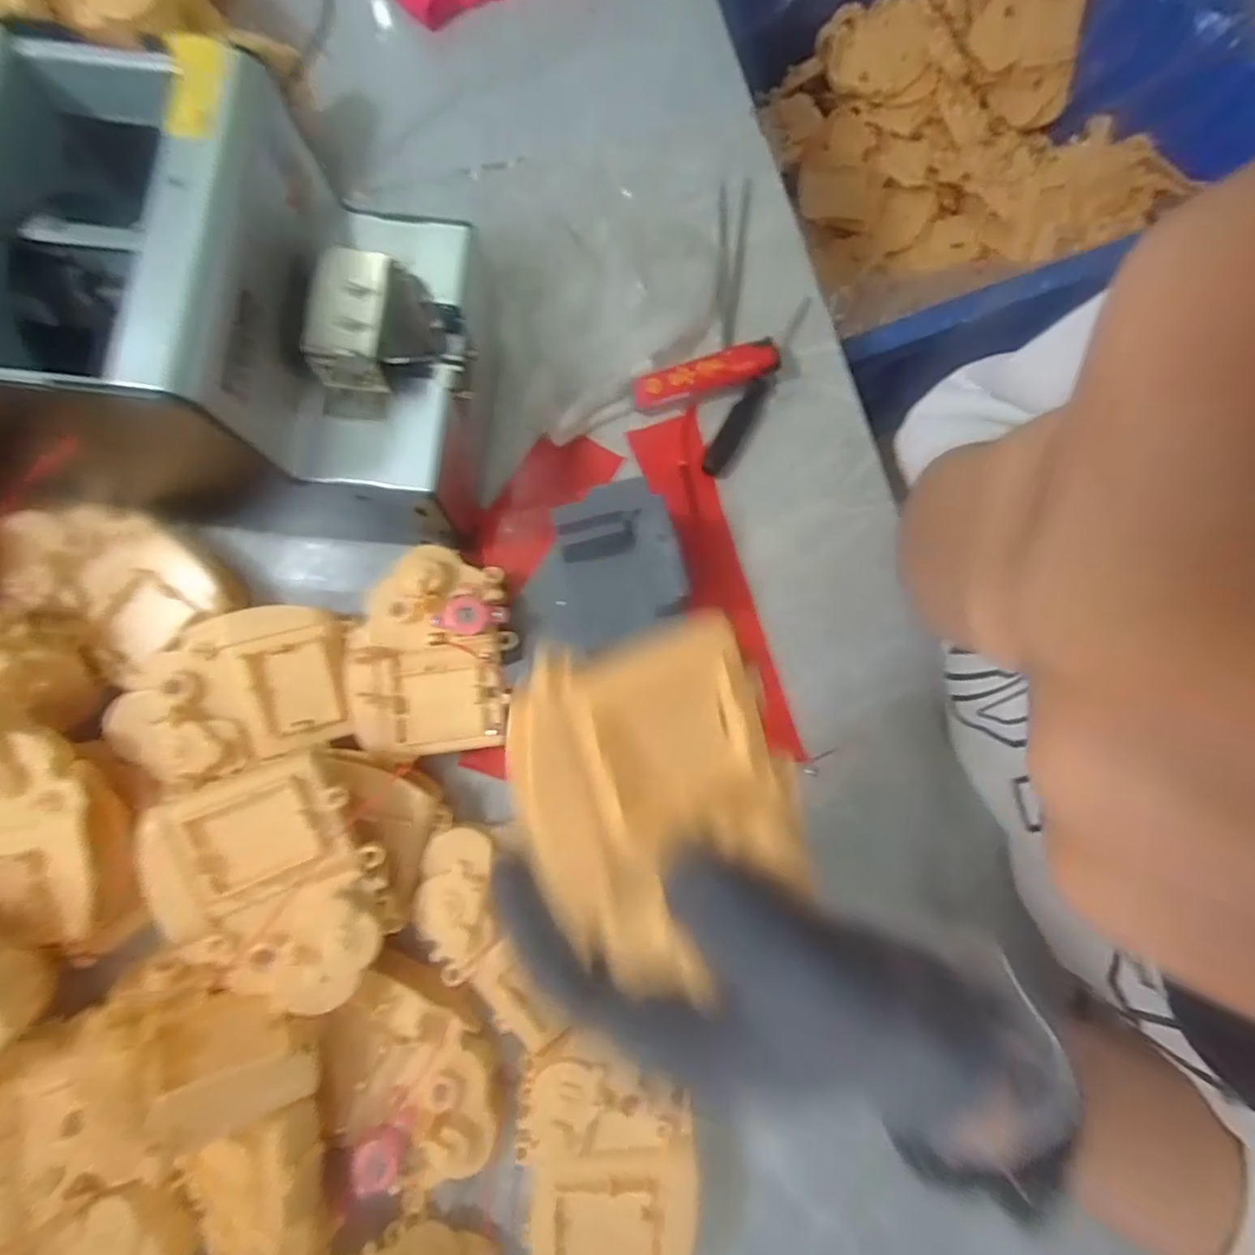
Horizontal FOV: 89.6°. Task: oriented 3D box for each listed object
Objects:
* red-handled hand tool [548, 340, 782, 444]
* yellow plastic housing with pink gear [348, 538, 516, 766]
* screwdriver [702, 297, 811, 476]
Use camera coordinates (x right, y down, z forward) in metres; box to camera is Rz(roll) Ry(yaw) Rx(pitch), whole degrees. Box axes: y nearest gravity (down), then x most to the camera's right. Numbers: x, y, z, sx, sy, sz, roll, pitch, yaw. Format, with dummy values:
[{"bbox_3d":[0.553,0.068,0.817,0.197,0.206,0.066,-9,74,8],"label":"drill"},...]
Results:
[{"bbox_3d":[0.019,-0.127,0.339,0.122,0.020,0.018,-17,81,-4],"label":"red-handled hand tool"},{"bbox_3d":[-0.092,0.012,0.301,0.072,0.031,0.092,-9,80,-3],"label":"yellow plastic housing with pink gear"},{"bbox_3d":[0.073,-0.133,0.348,0.013,0.008,0.120,30,81,4],"label":"screwdriver"}]

